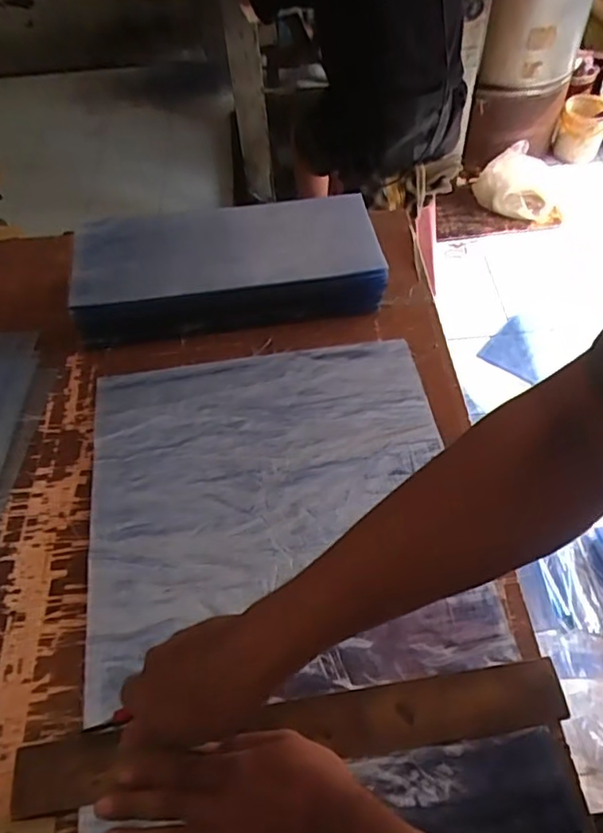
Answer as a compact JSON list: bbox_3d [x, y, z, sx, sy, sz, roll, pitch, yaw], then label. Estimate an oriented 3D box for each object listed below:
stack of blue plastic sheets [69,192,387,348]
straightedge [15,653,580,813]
[{"bbox_3d":[-0.091,-0.195,0.773,0.379,0.091,0.166,-9,54,-4],"label":"stack of blue plastic sheets"},{"bbox_3d":[-0.005,0.251,0.479,0.435,0.014,0.049,-8,62,-5],"label":"straightedge"}]

